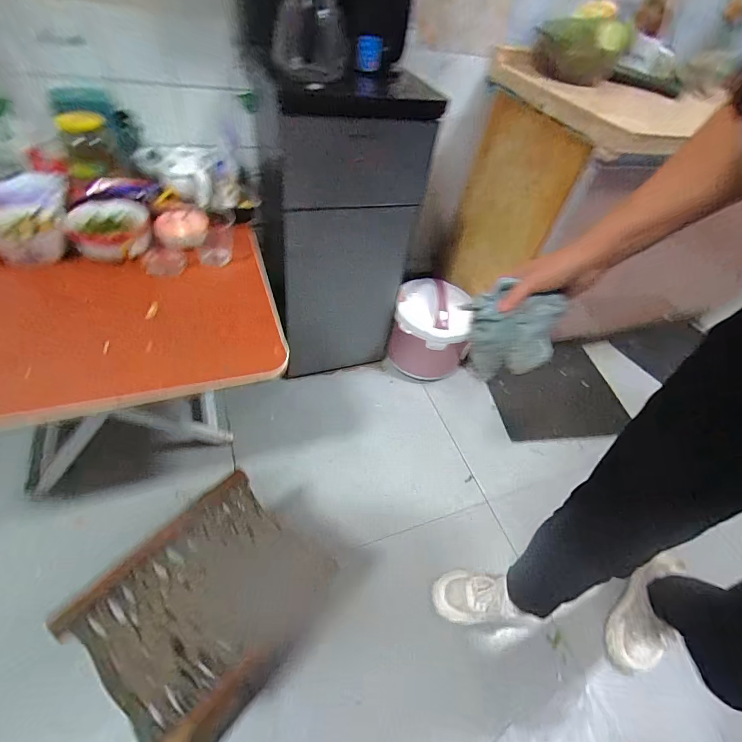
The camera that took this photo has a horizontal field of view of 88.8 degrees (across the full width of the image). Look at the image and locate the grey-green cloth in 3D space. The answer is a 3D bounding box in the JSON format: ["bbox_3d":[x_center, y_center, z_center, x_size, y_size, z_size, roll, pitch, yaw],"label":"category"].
[{"bbox_3d":[0.176,-0.046,0.491,0.108,0.134,0.035,30,53,18],"label":"grey-green cloth"}]

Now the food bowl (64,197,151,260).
[{"bbox_3d":[-0.473,-0.255,0.689,0.123,0.052,0.123,-6,51,-16],"label":"food bowl"}]

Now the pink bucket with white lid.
[{"bbox_3d":[0.180,-0.121,1.178,0.220,0.274,0.219,6,49,-6],"label":"pink bucket with white lid"}]

